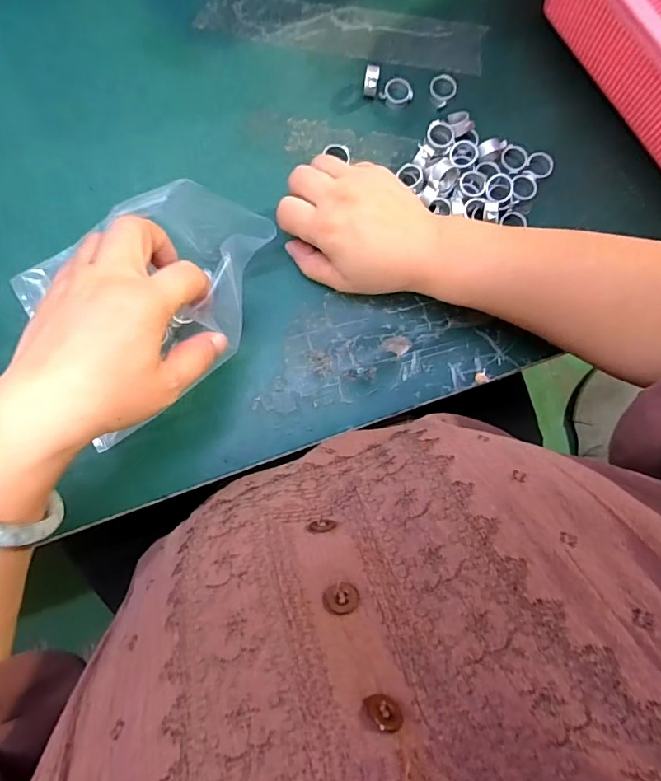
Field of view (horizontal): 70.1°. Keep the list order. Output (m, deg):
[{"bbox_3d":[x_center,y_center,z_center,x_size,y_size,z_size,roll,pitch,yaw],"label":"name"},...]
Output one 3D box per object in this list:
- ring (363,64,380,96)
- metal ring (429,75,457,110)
[{"bbox_3d":[0.032,-0.243,0.368,0.011,0.019,0.019,10,84,-1],"label":"ring"},{"bbox_3d":[0.089,-0.239,0.376,0.020,0.010,0.024,24,83,0],"label":"metal ring"}]

